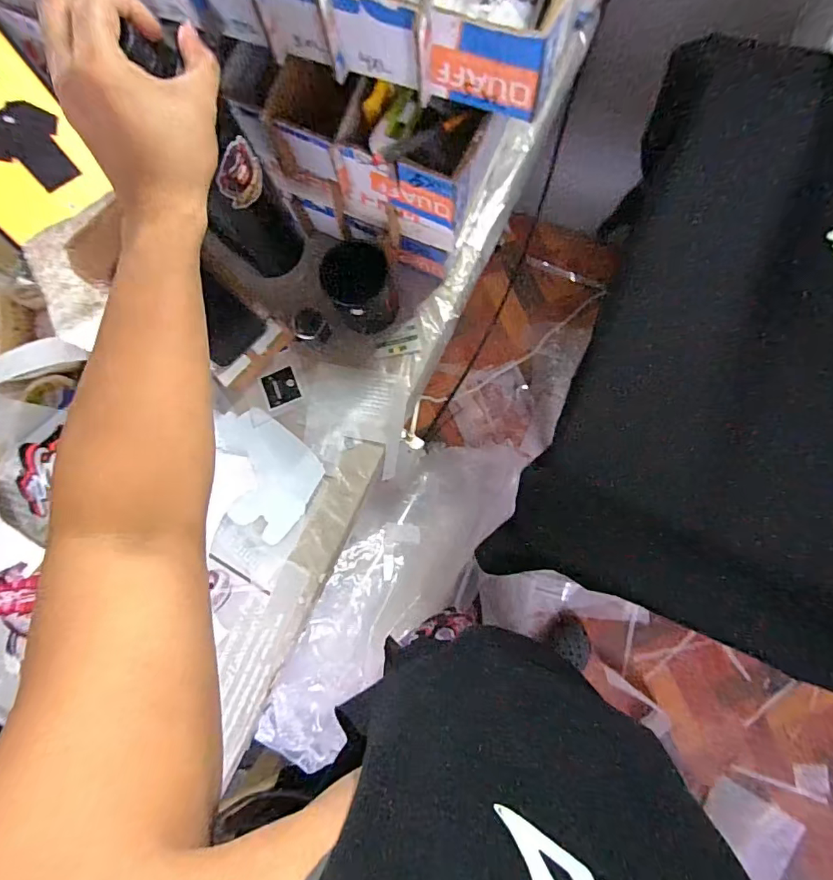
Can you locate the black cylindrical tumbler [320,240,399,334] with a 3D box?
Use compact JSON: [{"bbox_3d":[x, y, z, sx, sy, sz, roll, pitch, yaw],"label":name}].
[{"bbox_3d":[-0.067,-0.186,0.592,0.077,0.088,0.084,-1,83,4],"label":"black cylindrical tumbler"}]

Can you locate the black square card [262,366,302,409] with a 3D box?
[{"bbox_3d":[-0.179,-0.069,0.634,0.045,0.004,0.044,-21,90,1],"label":"black square card"}]

